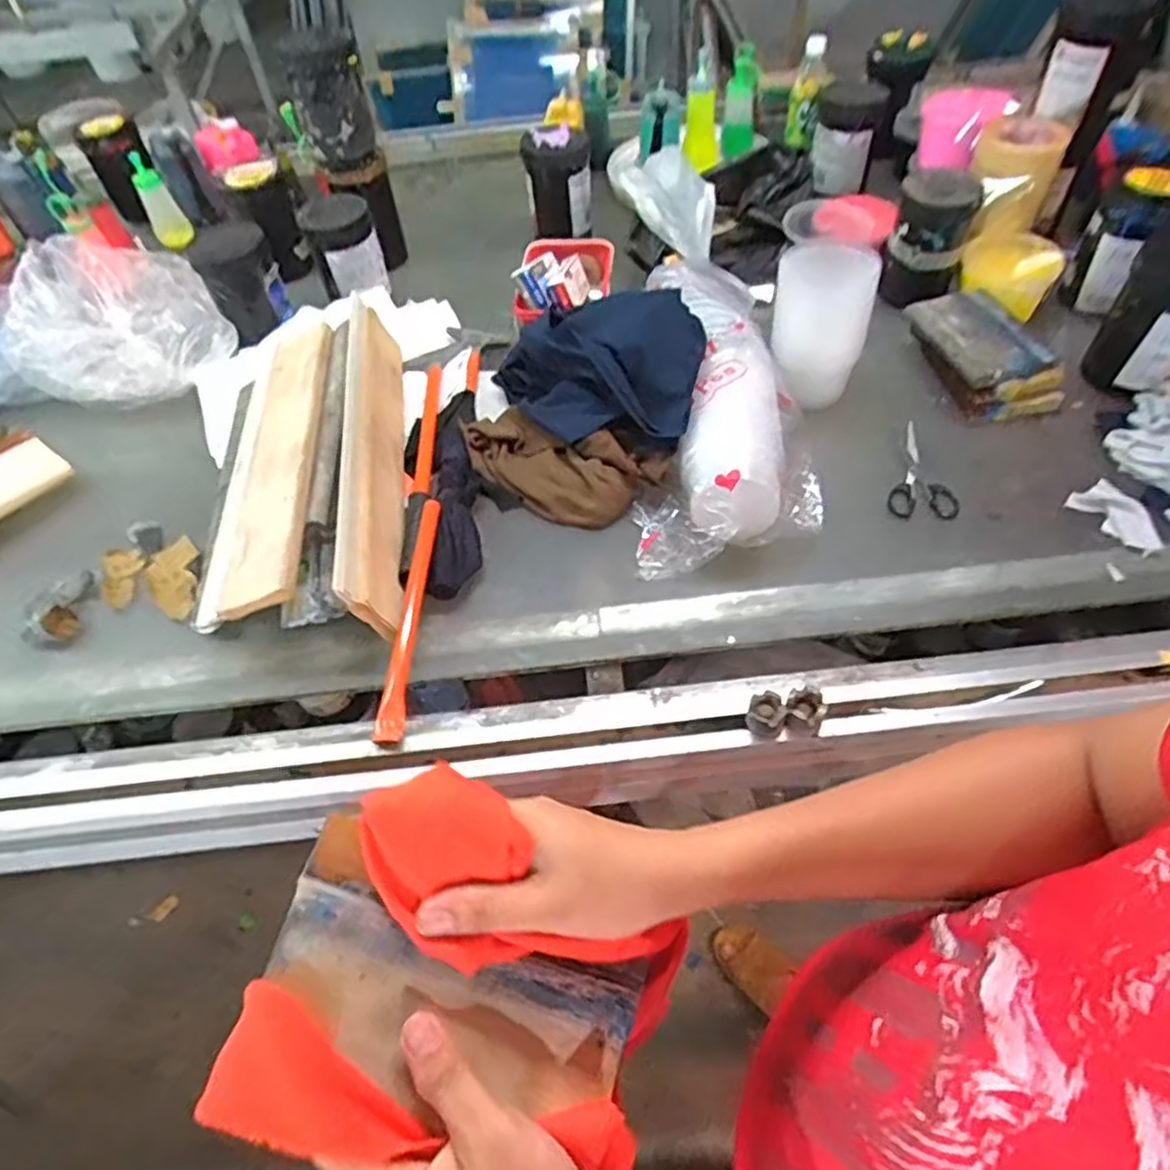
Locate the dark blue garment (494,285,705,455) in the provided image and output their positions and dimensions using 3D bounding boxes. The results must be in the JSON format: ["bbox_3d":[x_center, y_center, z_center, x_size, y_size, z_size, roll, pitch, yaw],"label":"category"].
[{"bbox_3d":[0.004,-0.272,0.936,0.279,0.126,0.179,9,54,11],"label":"dark blue garment"}]

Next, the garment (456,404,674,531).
[{"bbox_3d":[-0.036,-0.152,0.913,0.262,0.072,0.112,24,58,21],"label":"garment"}]

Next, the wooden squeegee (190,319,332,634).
[{"bbox_3d":[-0.383,-0.154,0.896,0.138,0.028,0.449,-17,55,15],"label":"wooden squeegee"}]

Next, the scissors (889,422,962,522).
[{"bbox_3d":[0.424,-0.136,0.902,0.078,0.011,0.166,18,56,17],"label":"scissors"}]

